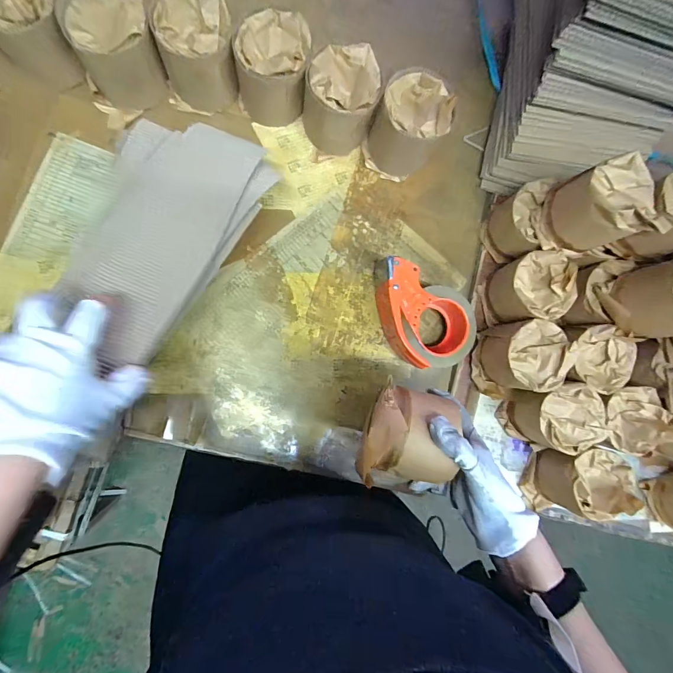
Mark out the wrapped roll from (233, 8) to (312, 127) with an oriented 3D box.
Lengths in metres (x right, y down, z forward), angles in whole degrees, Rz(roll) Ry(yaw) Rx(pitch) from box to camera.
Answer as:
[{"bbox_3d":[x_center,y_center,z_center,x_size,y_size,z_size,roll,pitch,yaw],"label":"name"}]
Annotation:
[{"bbox_3d":[-0.085,-0.358,0.503,0.092,0.101,0.091,1,86,-8],"label":"wrapped roll"}]

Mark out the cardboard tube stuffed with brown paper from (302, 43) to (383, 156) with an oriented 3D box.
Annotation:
[{"bbox_3d":[0.005,-0.317,0.510,0.095,0.103,0.104,7,85,-7],"label":"cardboard tube stuffed with brown paper"}]

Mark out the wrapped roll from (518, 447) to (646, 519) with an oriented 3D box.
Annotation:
[{"bbox_3d":[0.340,0.207,0.529,0.095,0.109,0.101,1,86,-8],"label":"wrapped roll"}]

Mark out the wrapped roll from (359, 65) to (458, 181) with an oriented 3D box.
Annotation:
[{"bbox_3d":[0.100,-0.295,0.530,0.095,0.116,0.106,27,83,-5],"label":"wrapped roll"}]

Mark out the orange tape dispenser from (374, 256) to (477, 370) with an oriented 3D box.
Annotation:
[{"bbox_3d":[0.115,-0.023,0.527,0.166,0.061,0.116,29,83,-5],"label":"orange tape dispenser"}]

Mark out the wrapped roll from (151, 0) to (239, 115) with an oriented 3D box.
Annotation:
[{"bbox_3d":[-0.182,-0.372,0.495,0.092,0.091,0.106,-2,86,-8],"label":"wrapped roll"}]

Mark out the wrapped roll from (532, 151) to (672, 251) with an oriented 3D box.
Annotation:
[{"bbox_3d":[0.332,-0.164,0.480,0.105,0.103,0.094,-1,86,-9],"label":"wrapped roll"}]

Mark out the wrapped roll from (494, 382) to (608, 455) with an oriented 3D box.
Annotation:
[{"bbox_3d":[0.310,0.112,0.540,0.108,0.093,0.092,10,85,-7],"label":"wrapped roll"}]

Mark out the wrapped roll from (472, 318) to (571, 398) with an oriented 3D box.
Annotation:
[{"bbox_3d":[0.259,0.035,0.533,0.095,0.085,0.110,10,85,-7],"label":"wrapped roll"}]

